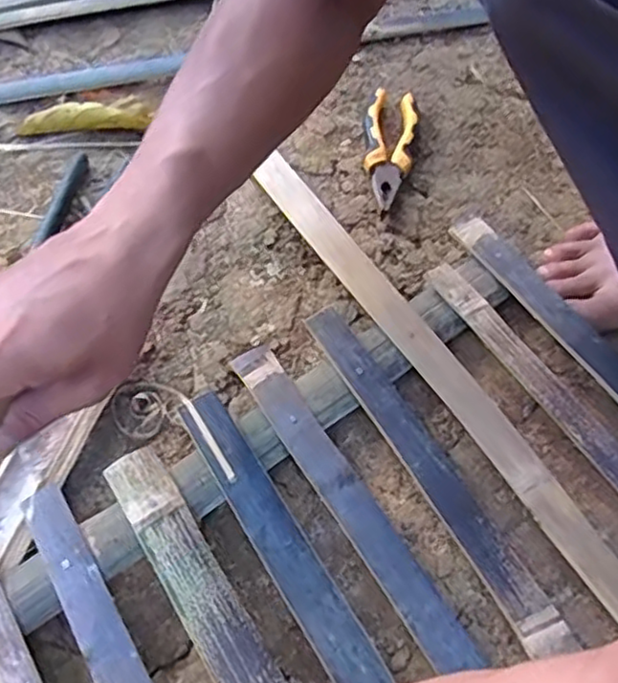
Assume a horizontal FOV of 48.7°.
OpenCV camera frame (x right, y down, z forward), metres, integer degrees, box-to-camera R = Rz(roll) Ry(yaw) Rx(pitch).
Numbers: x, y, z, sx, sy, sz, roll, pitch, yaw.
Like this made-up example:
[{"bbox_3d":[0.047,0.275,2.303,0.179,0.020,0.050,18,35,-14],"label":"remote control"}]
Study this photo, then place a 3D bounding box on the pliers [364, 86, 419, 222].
[{"bbox_3d":[0.071,-0.174,0.619,0.045,0.021,0.151,10,60,3],"label":"pliers"}]

